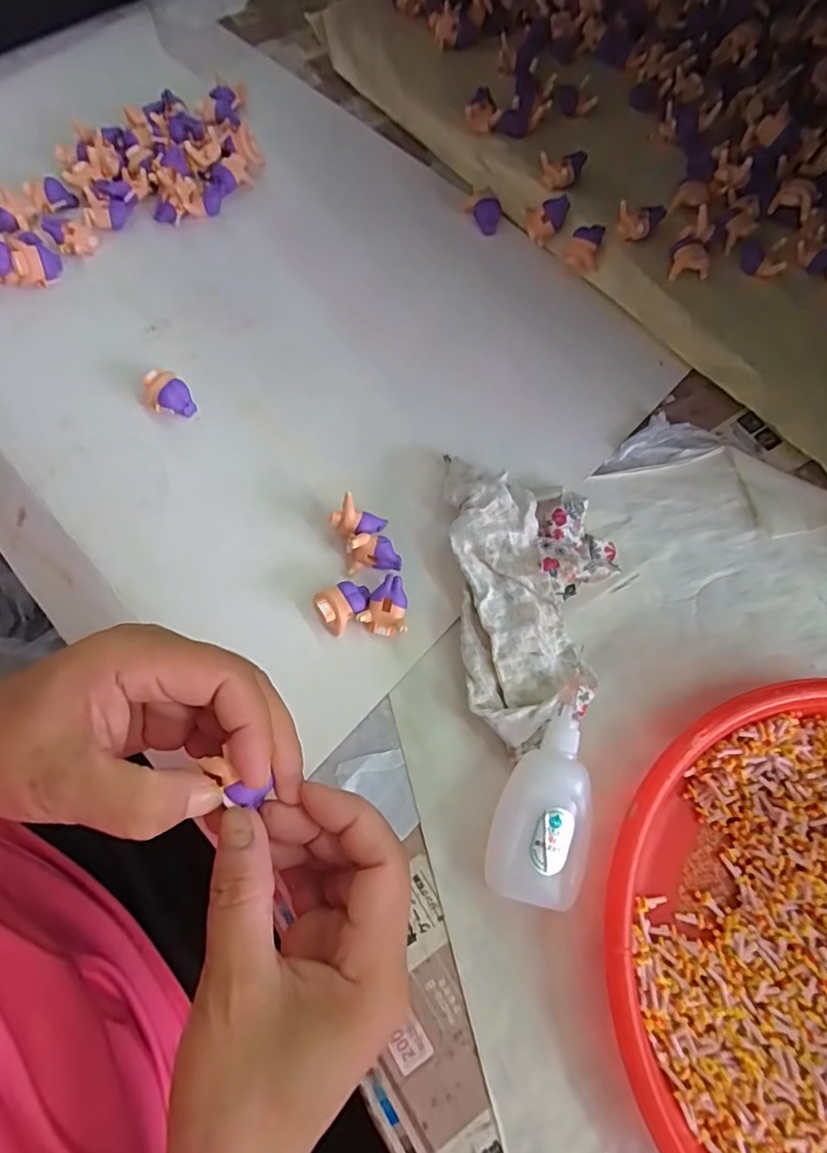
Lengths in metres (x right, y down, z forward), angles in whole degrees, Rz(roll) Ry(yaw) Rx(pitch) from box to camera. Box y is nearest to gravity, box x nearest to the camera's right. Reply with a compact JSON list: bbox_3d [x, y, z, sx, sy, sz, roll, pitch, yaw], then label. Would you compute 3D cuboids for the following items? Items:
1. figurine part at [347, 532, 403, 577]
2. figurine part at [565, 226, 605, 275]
[{"bbox_3d":[-0.022,-0.012,0.307,0.029,0.023,0.018,-5,73,1],"label":"figurine part"},{"bbox_3d":[0.115,-0.220,0.378,0.021,0.012,0.029,11,74,6],"label":"figurine part"}]

